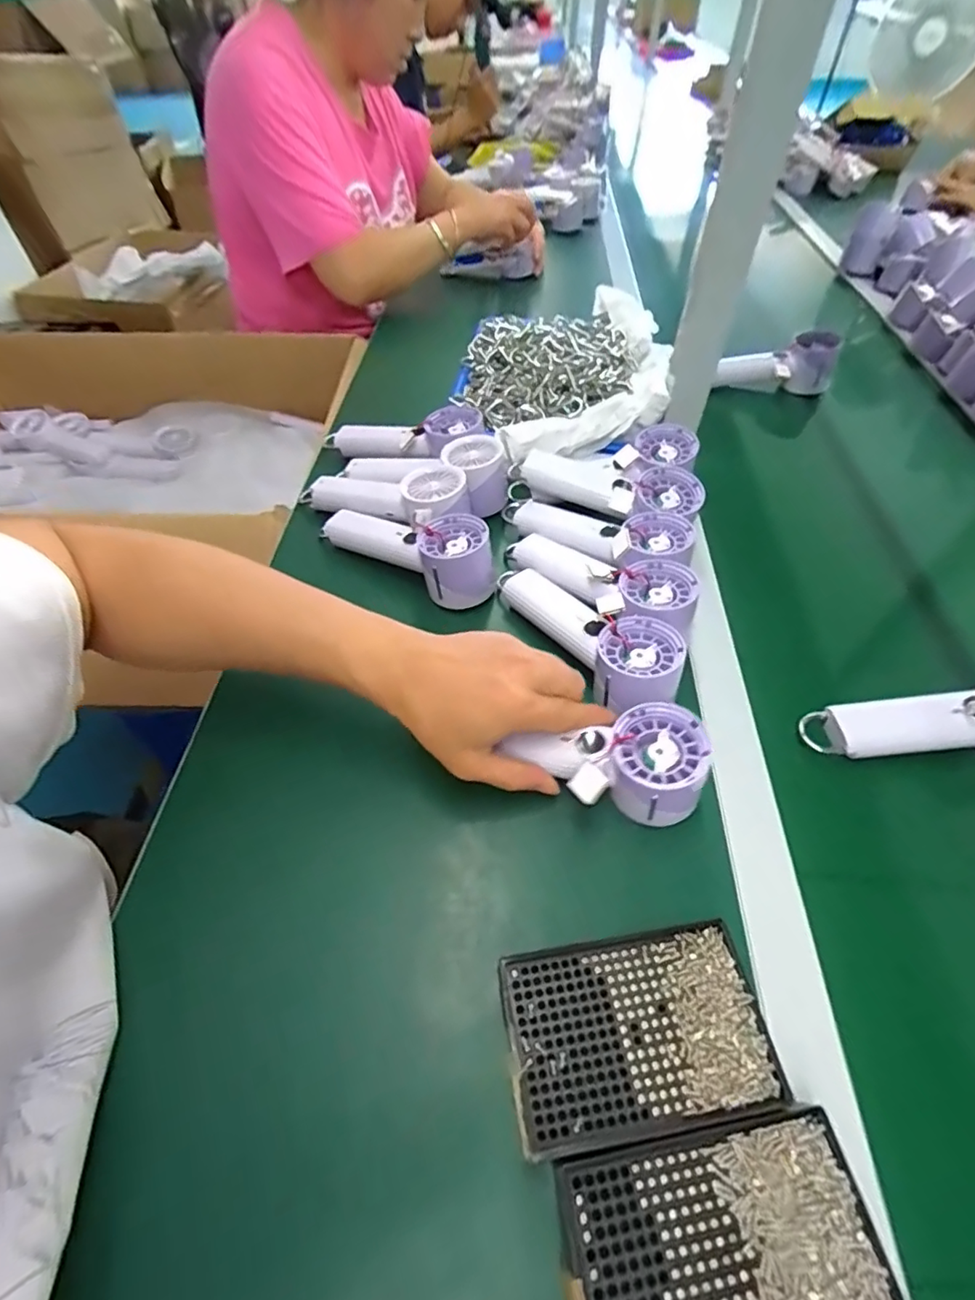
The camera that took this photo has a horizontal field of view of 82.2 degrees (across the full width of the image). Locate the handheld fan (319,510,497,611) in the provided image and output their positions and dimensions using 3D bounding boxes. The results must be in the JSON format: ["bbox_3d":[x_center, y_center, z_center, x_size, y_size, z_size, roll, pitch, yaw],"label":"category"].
[{"bbox_3d":[-0.077,-0.107,0.532,0.192,0.060,0.072,32,58,23],"label":"handheld fan"}]

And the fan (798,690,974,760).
[{"bbox_3d":[0.346,0.055,0.425,0.193,0.057,0.063,-9,52,7],"label":"fan"}]

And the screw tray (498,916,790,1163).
[{"bbox_3d":[0.079,0.205,0.303,0.135,0.015,0.088,-8,52,-6],"label":"screw tray"}]

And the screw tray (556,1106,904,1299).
[{"bbox_3d":[0.106,0.273,0.247,0.137,0.015,0.088,-8,52,-6],"label":"screw tray"}]

